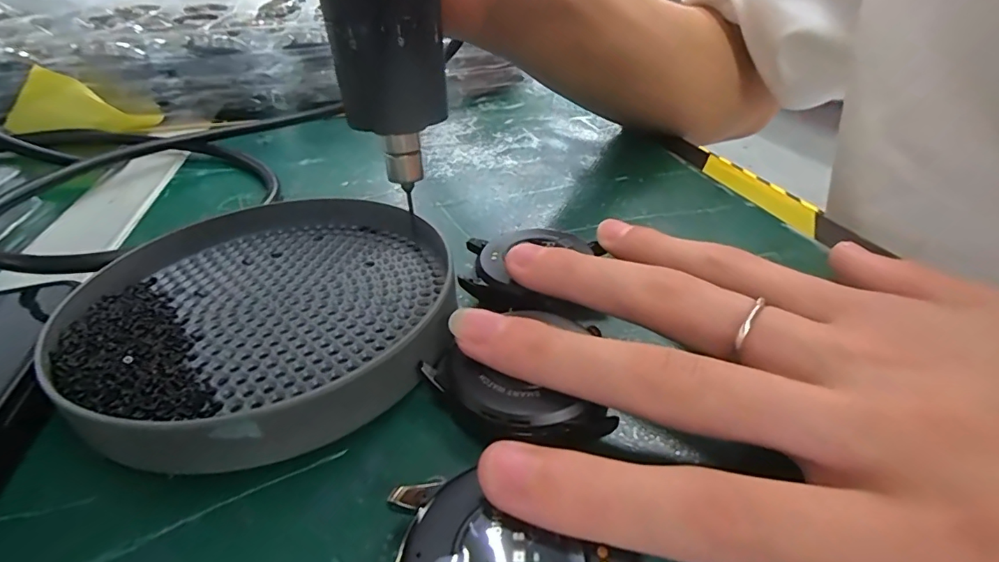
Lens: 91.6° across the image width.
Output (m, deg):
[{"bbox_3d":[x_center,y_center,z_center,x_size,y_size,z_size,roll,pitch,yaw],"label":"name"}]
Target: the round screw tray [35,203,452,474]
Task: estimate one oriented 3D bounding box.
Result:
[{"bbox_3d":[-0.072,0.005,0.155,0.120,0.016,0.114,-2,35,1],"label":"round screw tray"}]

